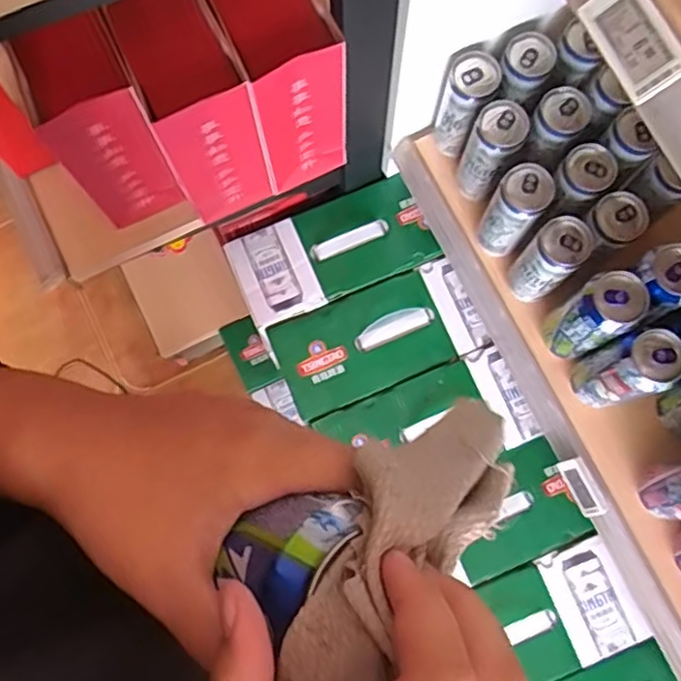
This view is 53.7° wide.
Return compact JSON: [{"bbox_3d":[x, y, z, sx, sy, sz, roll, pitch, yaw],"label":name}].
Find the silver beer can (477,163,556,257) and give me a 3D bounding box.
[{"bbox_3d":[0.201,-0.147,0.778,0.052,0.140,0.061,36,81,7],"label":"silver beer can"}]

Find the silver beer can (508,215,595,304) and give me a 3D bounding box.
[{"bbox_3d":[0.236,-0.088,0.762,0.056,0.137,0.052,0,79,1],"label":"silver beer can"}]

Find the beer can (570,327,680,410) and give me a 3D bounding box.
[{"bbox_3d":[0.306,0.037,0.734,0.060,0.177,0.061,0,79,1],"label":"beer can"}]

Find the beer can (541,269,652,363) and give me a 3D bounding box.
[{"bbox_3d":[0.273,-0.023,0.737,0.058,0.163,0.062,0,79,1],"label":"beer can"}]

